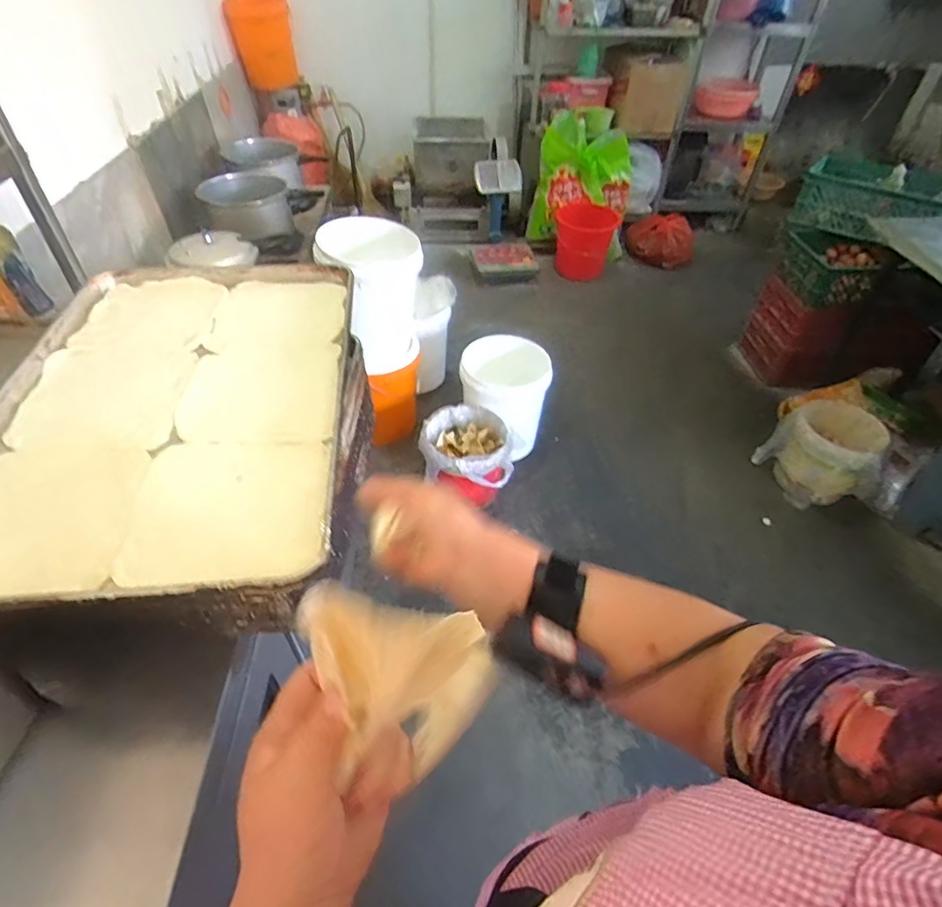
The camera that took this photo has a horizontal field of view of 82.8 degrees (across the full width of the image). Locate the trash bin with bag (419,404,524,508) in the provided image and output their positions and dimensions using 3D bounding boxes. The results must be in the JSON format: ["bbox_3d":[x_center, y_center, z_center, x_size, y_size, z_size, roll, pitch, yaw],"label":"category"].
[{"bbox_3d":[-0.006,0.018,1.748,0.302,0.264,0.267,6,45,4],"label":"trash bin with bag"}]

